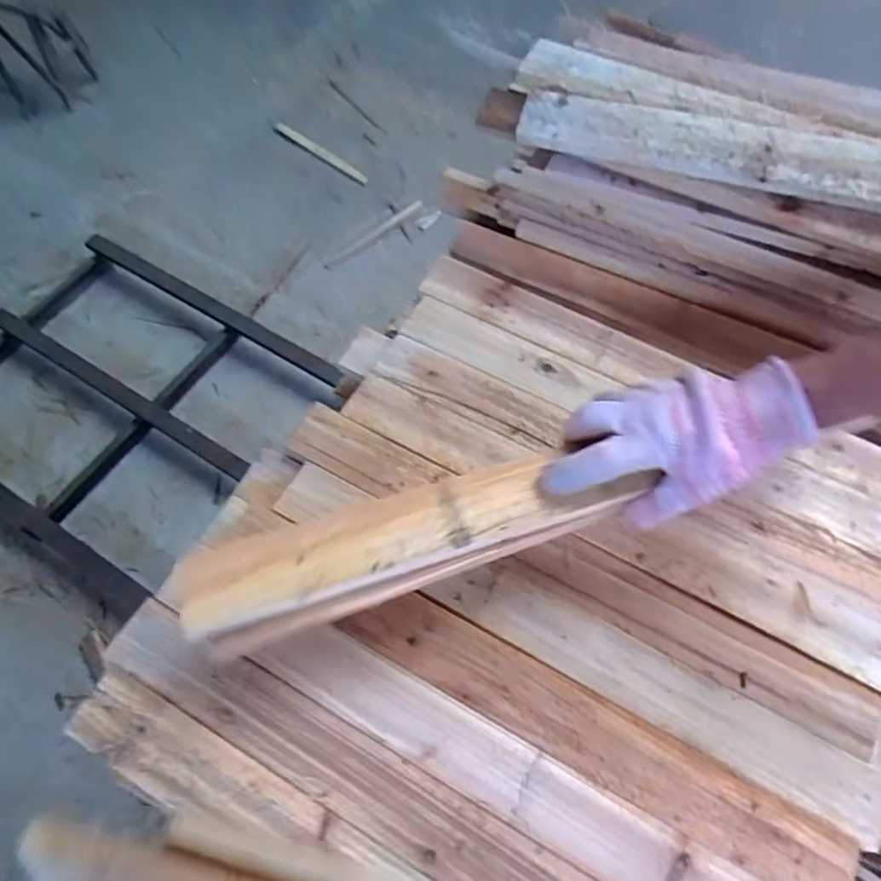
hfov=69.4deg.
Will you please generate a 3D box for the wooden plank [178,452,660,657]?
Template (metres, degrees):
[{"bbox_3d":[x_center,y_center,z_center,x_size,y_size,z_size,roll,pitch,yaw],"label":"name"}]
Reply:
[{"bbox_3d":[-0.019,0.067,0.439,0.302,0.030,0.068,-15,64,-10],"label":"wooden plank"}]

